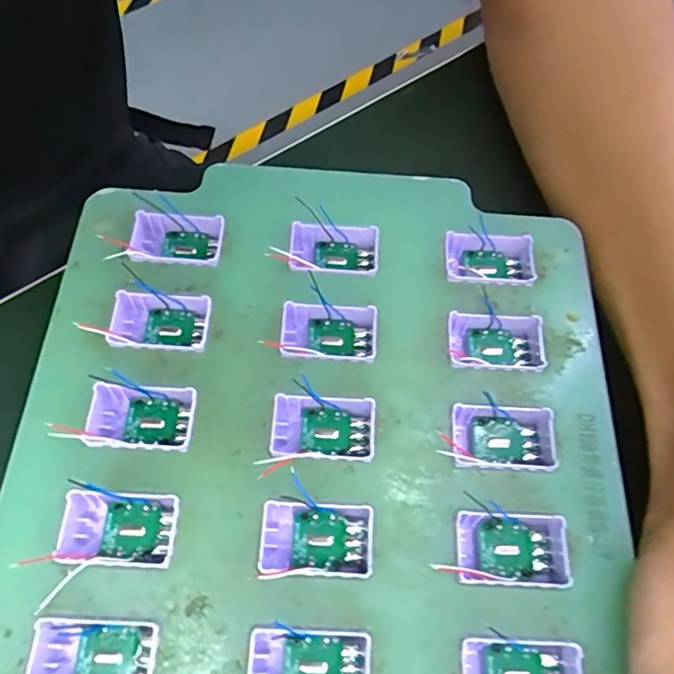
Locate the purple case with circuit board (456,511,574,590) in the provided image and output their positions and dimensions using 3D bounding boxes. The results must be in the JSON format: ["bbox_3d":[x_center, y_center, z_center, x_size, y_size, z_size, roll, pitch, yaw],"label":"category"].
[{"bbox_3d":[0.050,0.061,0.156,0.032,0.013,0.019,2,63,1],"label":"purple case with circuit board"}]

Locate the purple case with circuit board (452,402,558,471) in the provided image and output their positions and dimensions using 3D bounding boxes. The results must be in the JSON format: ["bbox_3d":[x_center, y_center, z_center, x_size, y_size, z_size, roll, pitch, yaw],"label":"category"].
[{"bbox_3d":[0.051,0.032,0.170,0.032,0.015,0.019,1,63,1],"label":"purple case with circuit board"}]

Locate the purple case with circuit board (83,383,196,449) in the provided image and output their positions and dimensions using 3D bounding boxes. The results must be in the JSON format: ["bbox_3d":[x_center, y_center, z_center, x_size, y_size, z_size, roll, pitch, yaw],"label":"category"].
[{"bbox_3d":[-0.060,0.025,0.167,0.032,0.012,0.020,3,63,1],"label":"purple case with circuit board"}]

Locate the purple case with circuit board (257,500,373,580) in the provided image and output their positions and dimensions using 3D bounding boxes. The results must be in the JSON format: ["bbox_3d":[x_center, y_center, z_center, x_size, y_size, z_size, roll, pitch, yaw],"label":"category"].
[{"bbox_3d":[-0.006,0.059,0.157,0.031,0.016,0.019,2,63,1],"label":"purple case with circuit board"}]

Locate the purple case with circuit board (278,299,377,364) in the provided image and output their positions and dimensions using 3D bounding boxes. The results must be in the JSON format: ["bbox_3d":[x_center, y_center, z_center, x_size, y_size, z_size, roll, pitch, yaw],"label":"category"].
[{"bbox_3d":[-0.002,-0.001,0.181,0.031,0.012,0.020,3,63,2],"label":"purple case with circuit board"}]

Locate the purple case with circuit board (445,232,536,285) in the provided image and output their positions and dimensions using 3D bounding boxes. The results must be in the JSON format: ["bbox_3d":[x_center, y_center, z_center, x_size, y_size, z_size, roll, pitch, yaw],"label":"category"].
[{"bbox_3d":[0.054,-0.026,0.196,0.031,0.016,0.018,0,63,0],"label":"purple case with circuit board"}]

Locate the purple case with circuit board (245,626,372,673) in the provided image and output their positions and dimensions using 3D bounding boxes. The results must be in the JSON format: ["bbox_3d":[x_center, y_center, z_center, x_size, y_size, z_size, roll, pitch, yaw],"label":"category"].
[{"bbox_3d":[-0.007,0.088,0.142,0.032,0.012,0.019,4,63,2],"label":"purple case with circuit board"}]

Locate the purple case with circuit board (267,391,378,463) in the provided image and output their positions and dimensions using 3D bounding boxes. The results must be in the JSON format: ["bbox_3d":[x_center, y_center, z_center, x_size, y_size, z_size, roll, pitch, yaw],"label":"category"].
[{"bbox_3d":[-0.004,0.029,0.169,0.031,0.012,0.019,4,63,2],"label":"purple case with circuit board"}]

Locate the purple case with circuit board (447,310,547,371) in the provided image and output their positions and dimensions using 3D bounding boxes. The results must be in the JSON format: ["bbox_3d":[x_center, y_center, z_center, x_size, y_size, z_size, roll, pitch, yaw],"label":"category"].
[{"bbox_3d":[0.053,0.003,0.182,0.032,0.012,0.020,1,63,1],"label":"purple case with circuit board"}]

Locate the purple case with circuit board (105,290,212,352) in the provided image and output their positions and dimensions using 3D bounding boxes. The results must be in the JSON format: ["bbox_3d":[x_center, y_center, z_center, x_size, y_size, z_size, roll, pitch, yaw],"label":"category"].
[{"bbox_3d":[-0.058,-0.003,0.180,0.032,0.012,0.019,2,63,1],"label":"purple case with circuit board"}]

